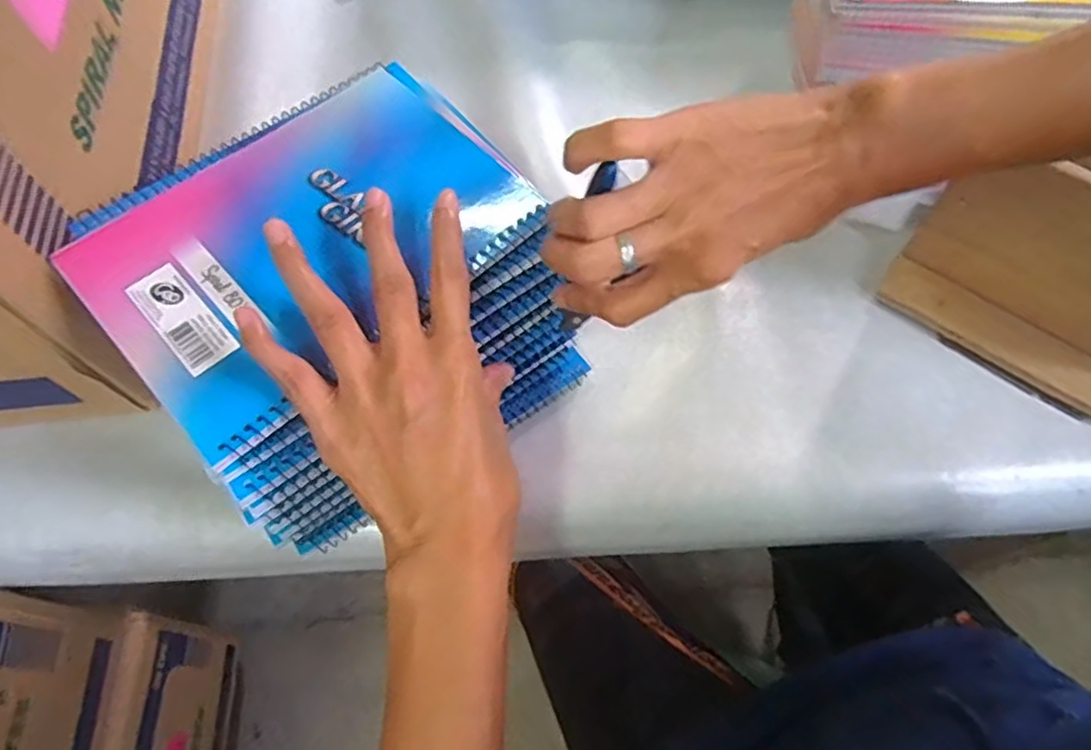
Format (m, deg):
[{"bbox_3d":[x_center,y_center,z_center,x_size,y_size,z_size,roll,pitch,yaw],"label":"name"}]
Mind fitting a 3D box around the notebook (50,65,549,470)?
[{"bbox_3d":[-0.116,-0.070,0.333,0.198,0.007,0.149,-40,70,-17],"label":"notebook"}]

